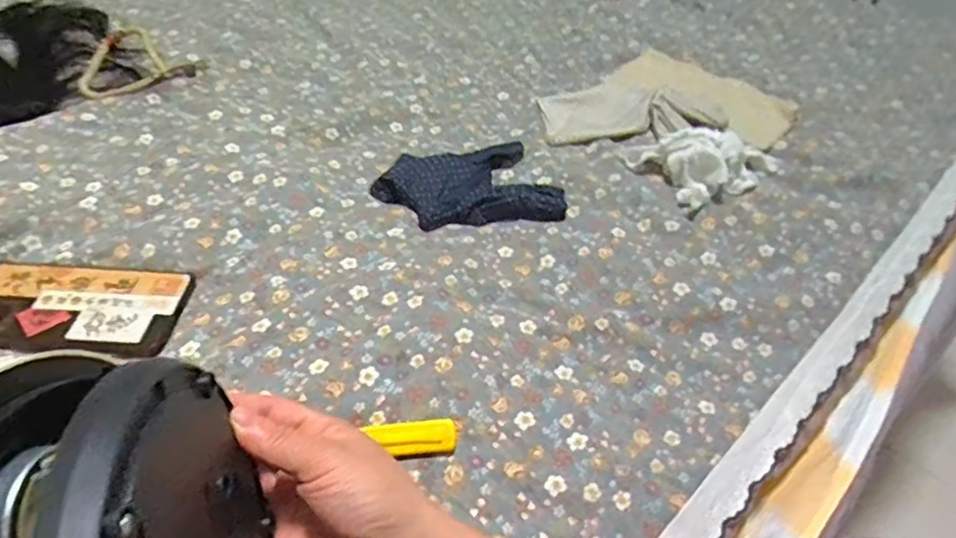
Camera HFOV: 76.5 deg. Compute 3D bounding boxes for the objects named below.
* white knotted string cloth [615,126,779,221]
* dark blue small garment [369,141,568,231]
[{"bbox_3d":[0.206,-0.090,0.552,0.143,0.046,0.084,7,44,5],"label":"white knotted string cloth"},{"bbox_3d":[-0.010,-0.076,0.543,0.153,0.015,0.111,-10,45,-14],"label":"dark blue small garment"}]

